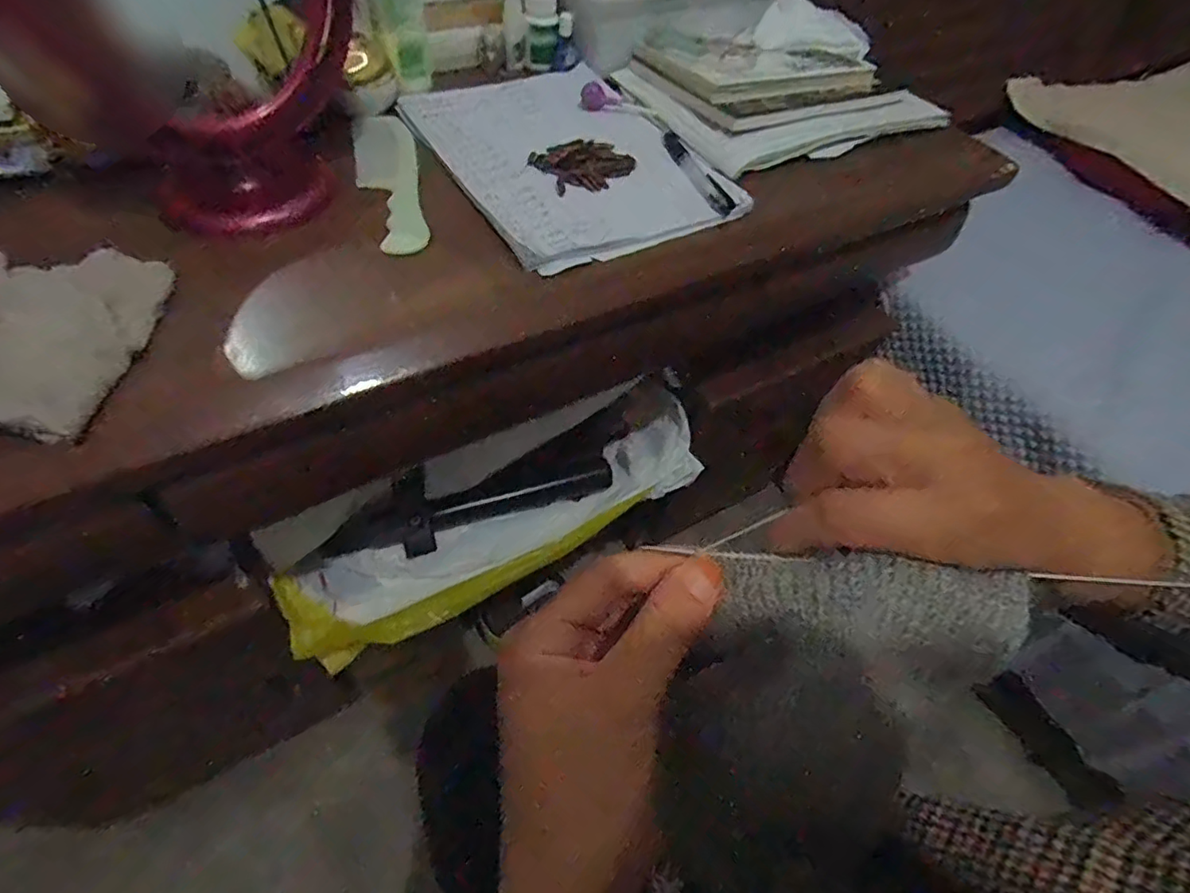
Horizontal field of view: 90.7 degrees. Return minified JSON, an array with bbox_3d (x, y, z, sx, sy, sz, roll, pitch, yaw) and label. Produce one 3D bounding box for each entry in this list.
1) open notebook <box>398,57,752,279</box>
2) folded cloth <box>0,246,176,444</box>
[{"bbox_3d":[-0.027,-0.266,0.529,0.214,0.015,0.296,-24,59,-21],"label":"open notebook"},{"bbox_3d":[-0.320,-0.067,0.331,0.101,0.038,0.149,-1,53,-5],"label":"folded cloth"}]

